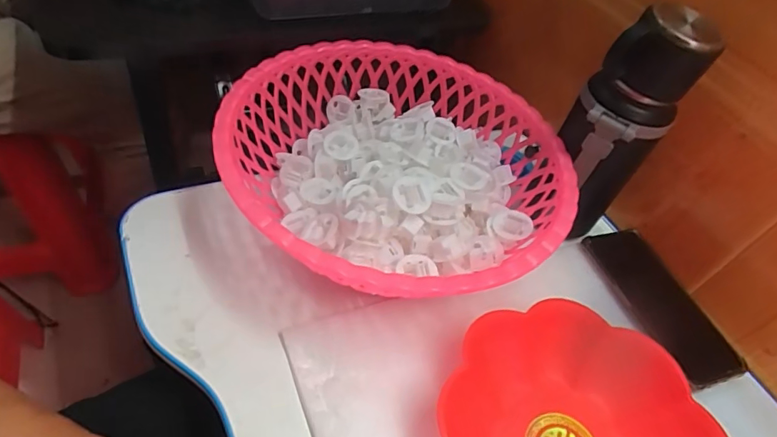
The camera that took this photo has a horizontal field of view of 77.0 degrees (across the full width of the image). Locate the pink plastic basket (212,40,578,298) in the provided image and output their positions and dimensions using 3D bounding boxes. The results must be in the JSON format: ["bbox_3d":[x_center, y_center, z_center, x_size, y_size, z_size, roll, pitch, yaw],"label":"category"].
[{"bbox_3d":[0.013,-0.052,0.441,0.294,0.096,0.292,2,54,-3],"label":"pink plastic basket"}]

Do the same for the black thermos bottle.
[{"bbox_3d":[0.204,-0.079,0.443,0.082,0.202,0.071,-2,52,-8],"label":"black thermos bottle"}]

